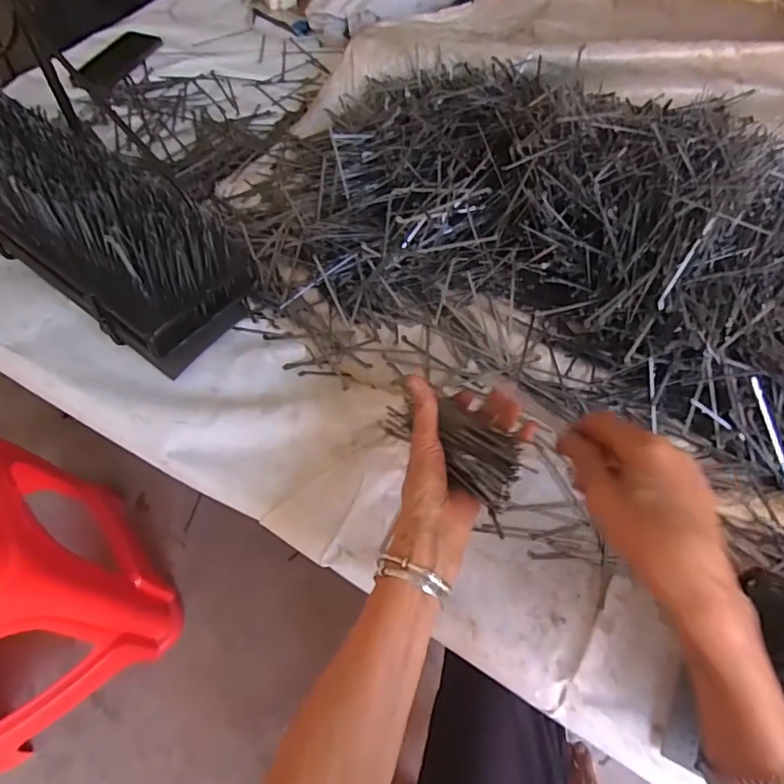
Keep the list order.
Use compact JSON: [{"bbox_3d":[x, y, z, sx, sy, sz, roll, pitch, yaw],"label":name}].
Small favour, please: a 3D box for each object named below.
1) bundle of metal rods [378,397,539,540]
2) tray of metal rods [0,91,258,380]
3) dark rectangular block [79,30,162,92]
[{"bbox_3d":[0.057,0.043,0.463,0.068,0.026,0.150,-38,47,-18],"label":"bundle of metal rods"},{"bbox_3d":[-0.409,-0.223,0.635,0.532,0.126,0.160,30,66,15],"label":"tray of metal rods"},{"bbox_3d":[-0.447,-0.547,0.888,0.079,0.014,0.159,19,61,11],"label":"dark rectangular block"}]

